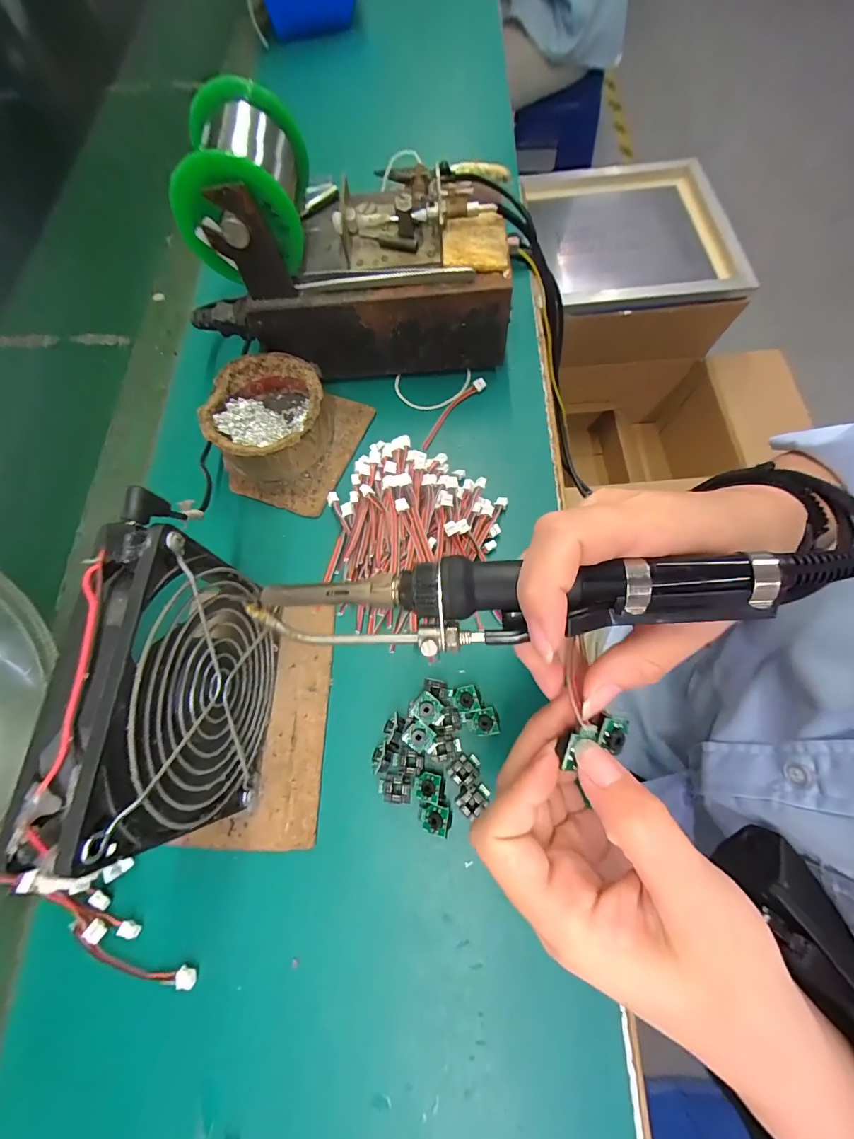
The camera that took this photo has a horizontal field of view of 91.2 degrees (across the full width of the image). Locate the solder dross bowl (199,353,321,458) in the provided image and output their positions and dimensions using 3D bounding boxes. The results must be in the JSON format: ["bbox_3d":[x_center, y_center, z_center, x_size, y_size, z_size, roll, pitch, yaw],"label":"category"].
[{"bbox_3d":[-0.112,-0.110,0.302,0.082,0.040,0.080,-1,70,2],"label":"solder dross bowl"}]

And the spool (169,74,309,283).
[{"bbox_3d":[-0.110,-0.234,0.251,0.067,0.058,0.087,-2,70,2],"label":"spool"}]

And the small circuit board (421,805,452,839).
[{"bbox_3d":[0.005,0.133,0.223,0.016,0.005,0.014,12,72,7],"label":"small circuit board"}]

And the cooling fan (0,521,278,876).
[{"bbox_3d":[-0.108,0.057,0.197,0.032,0.125,0.113,6,71,5],"label":"cooling fan"}]

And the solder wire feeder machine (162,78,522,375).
[{"bbox_3d":[-0.053,-0.224,0.291,0.221,0.129,0.117,-2,70,2],"label":"solder wire feeder machine"}]

